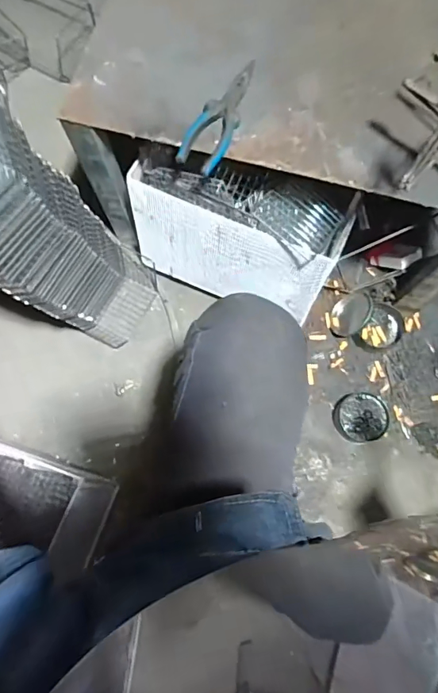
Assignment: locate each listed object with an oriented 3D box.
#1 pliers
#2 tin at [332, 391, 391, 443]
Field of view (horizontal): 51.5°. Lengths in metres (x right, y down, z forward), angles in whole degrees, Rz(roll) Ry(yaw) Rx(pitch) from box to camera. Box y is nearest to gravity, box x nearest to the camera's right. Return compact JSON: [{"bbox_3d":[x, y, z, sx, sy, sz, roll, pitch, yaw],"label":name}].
[{"bbox_3d":[0.005,-0.317,0.620,0.055,0.019,0.186,26,77,6],"label":"pliers"},{"bbox_3d":[0.277,0.139,0.888,0.099,0.037,0.097,-10,76,-3],"label":"tin"}]

